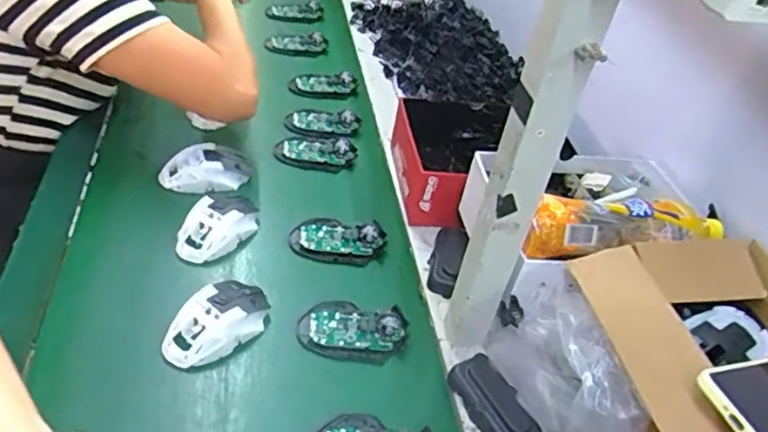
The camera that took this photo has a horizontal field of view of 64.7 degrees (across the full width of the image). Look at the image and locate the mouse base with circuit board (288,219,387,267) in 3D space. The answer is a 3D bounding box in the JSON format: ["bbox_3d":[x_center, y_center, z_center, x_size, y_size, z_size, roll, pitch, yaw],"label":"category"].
[{"bbox_3d":[-0.057,0.030,0.748,0.114,0.019,0.065,5,40,-2],"label":"mouse base with circuit board"}]

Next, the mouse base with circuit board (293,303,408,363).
[{"bbox_3d":[-0.034,0.120,0.648,0.110,0.019,0.067,12,40,6],"label":"mouse base with circuit board"}]

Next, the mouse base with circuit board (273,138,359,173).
[{"bbox_3d":[-0.100,-0.093,0.884,0.116,0.015,0.061,4,40,-4],"label":"mouse base with circuit board"}]

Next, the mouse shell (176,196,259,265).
[{"bbox_3d":[-0.200,0.011,0.735,0.064,0.038,0.117,29,44,23],"label":"mouse shell"}]

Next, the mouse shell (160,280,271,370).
[{"bbox_3d":[-0.172,0.110,0.627,0.064,0.040,0.113,29,45,24],"label":"mouse shell"}]

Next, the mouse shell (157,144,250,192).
[{"bbox_3d":[-0.240,-0.062,0.811,0.111,0.041,0.067,1,40,-7],"label":"mouse shell"}]

